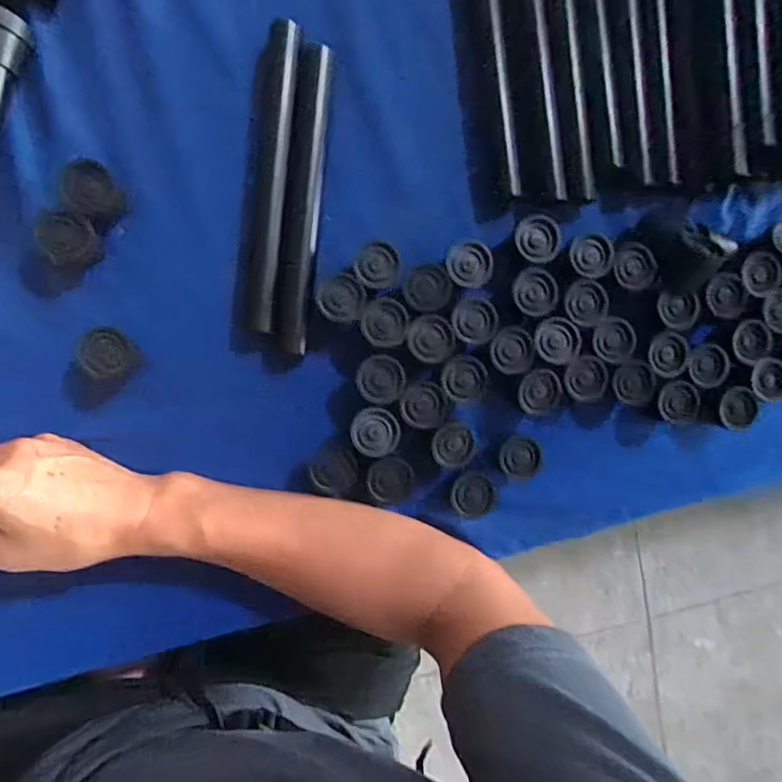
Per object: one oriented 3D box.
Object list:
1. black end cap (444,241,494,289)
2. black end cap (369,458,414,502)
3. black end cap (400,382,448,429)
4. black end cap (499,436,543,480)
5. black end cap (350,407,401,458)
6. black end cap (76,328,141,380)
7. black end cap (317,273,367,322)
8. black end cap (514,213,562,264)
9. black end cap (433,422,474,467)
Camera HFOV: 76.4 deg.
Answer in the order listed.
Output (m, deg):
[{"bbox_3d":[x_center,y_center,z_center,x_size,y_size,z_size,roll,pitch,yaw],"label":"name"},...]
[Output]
[{"bbox_3d":[0.059,-0.094,0.369,0.034,0.009,0.035,0,93,-9],"label":"black end cap"},{"bbox_3d":[0.000,0.066,0.366,0.034,0.004,0.033,0,93,-9],"label":"black end cap"},{"bbox_3d":[0.025,0.011,0.368,0.034,0.004,0.033,0,93,-9],"label":"black end cap"},{"bbox_3d":[0.100,0.051,0.380,0.032,0.007,0.031,0,93,-9],"label":"black end cap"},{"bbox_3d":[-0.011,0.030,0.362,0.035,0.007,0.034,0,93,-9],"label":"black end cap"},{"bbox_3d":[-0.194,-0.026,0.348,0.034,0.027,0.034,0,93,-9],"label":"black end cap"},{"bbox_3d":[-0.036,-0.067,0.362,0.033,0.015,0.034,0,93,-9],"label":"black end cap"},{"bbox_3d":[0.112,-0.116,0.379,0.032,0.009,0.037,22,89,-10],"label":"black end cap"},{"bbox_3d":[0.048,0.041,0.372,0.033,0.004,0.032,0,93,-9],"label":"black end cap"}]

